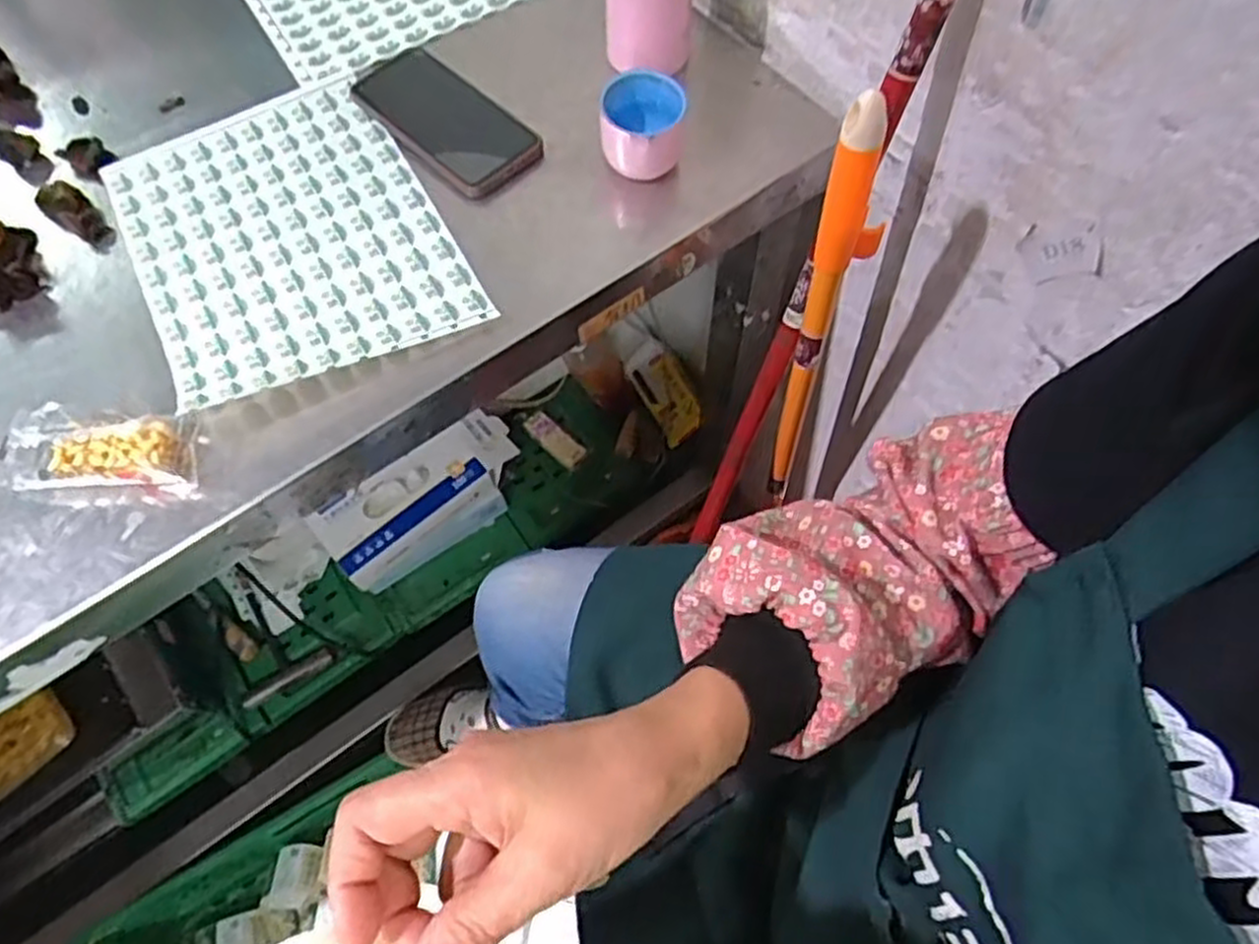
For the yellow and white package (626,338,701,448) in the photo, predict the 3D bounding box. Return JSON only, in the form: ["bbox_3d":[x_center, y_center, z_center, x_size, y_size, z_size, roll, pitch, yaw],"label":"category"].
[{"bbox_3d":[0.050,-0.115,1.117,0.072,0.020,0.150,-27,82,5],"label":"yellow and white package"}]

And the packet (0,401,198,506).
[{"bbox_3d":[-0.334,-0.012,0.493,0.119,0.026,0.056,4,65,1],"label":"packet"}]

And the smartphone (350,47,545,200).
[{"bbox_3d":[-0.151,-0.279,0.614,0.172,0.019,0.075,39,70,16],"label":"smartphone"}]

